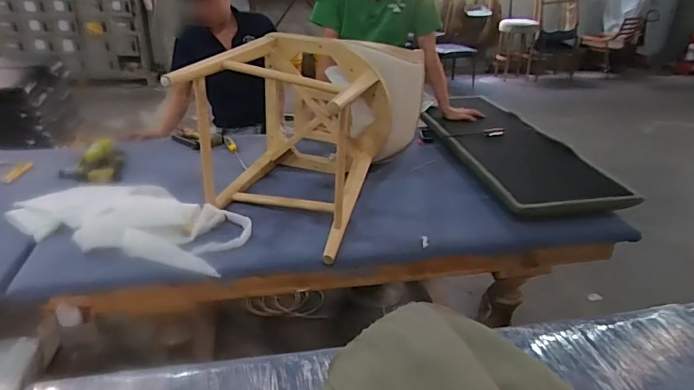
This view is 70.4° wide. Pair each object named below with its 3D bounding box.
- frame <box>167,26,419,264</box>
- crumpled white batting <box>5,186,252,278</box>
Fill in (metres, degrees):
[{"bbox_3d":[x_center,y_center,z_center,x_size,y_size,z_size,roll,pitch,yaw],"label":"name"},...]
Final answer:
[{"bbox_3d":[-0.103,-0.238,1.572,0.486,0.432,0.820,12,28,20],"label":"frame"},{"bbox_3d":[-0.642,0.066,1.409,0.722,0.078,0.250,8,27,13],"label":"crumpled white batting"}]

